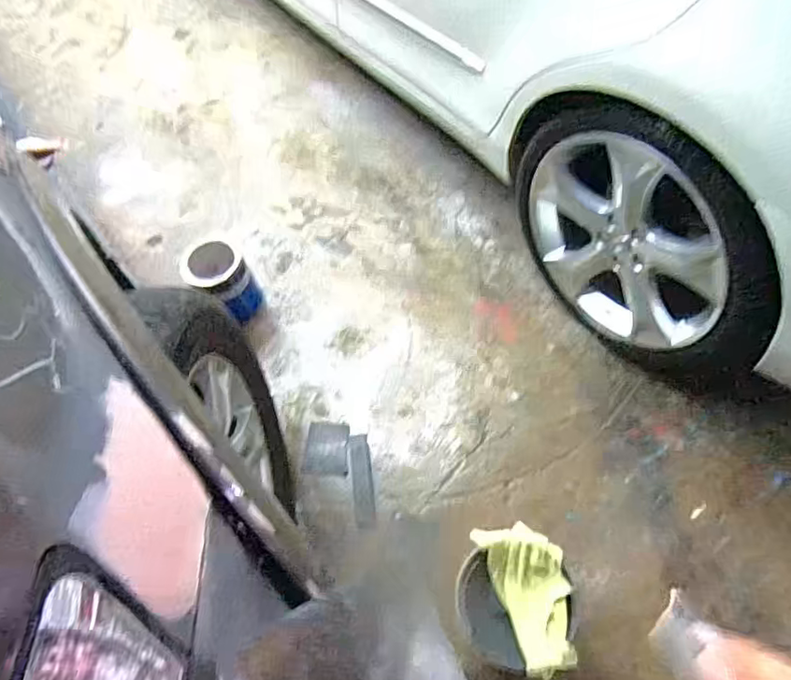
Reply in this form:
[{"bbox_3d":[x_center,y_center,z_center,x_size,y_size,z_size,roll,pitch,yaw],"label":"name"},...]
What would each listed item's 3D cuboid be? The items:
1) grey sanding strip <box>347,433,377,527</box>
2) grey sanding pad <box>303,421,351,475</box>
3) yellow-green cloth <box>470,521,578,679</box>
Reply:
[{"bbox_3d":[-0.082,0.344,1.391,0.051,0.016,0.229,-7,62,-3],"label":"grey sanding strip"},{"bbox_3d":[-0.174,0.274,1.436,0.111,0.014,0.140,3,62,3],"label":"grey sanding pad"},{"bbox_3d":[0.261,0.475,1.061,0.139,0.063,0.267,-18,63,-8],"label":"yellow-green cloth"}]

